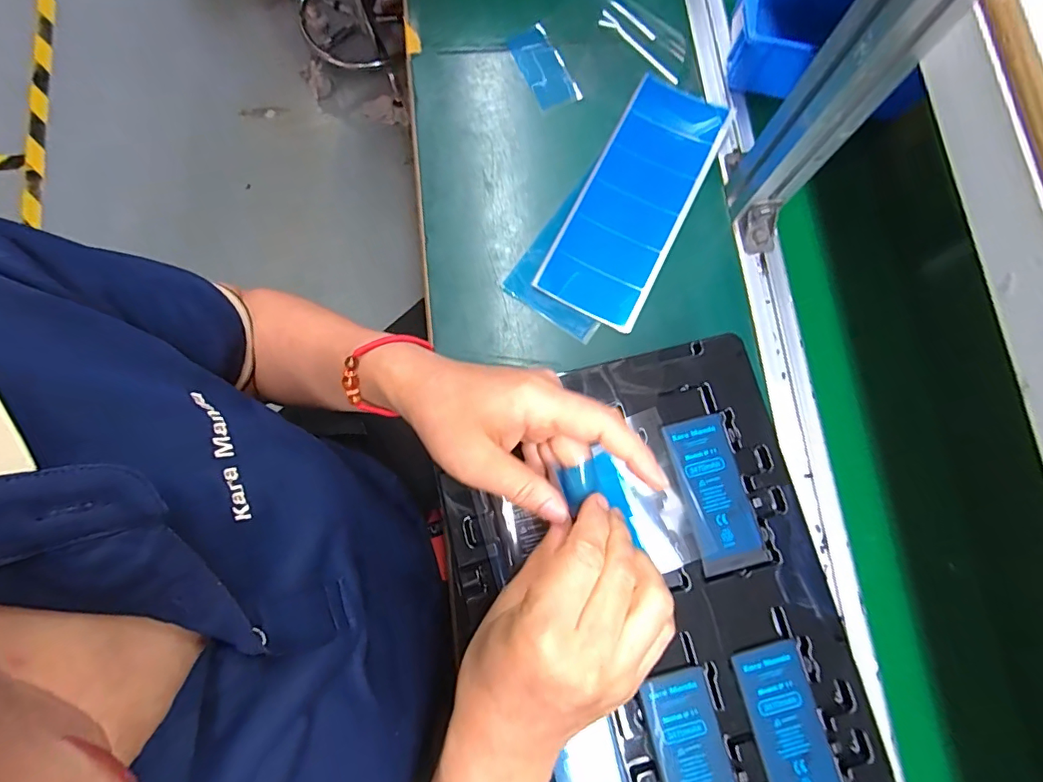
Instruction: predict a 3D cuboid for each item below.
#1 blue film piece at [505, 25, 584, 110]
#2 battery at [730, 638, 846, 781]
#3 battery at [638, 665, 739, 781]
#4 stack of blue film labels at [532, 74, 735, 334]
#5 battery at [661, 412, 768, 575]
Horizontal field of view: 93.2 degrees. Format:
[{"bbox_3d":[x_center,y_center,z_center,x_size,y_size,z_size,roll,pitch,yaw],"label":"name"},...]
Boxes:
[{"bbox_3d":[0.022,-0.338,0.516,0.044,0.006,0.099,-26,78,-3],"label":"blue film piece"},{"bbox_3d":[0.165,0.209,0.302,0.046,0.007,0.098,-12,80,-5],"label":"battery"},{"bbox_3d":[0.104,0.223,0.295,0.045,0.006,0.097,-14,80,-6],"label":"battery"},{"bbox_3d":[0.111,-0.188,0.479,0.099,0.009,0.257,26,80,4],"label":"stack of blue film labels"},{"bbox_3d":[0.129,0.068,0.328,0.043,0.007,0.100,-13,80,-5],"label":"battery"}]

